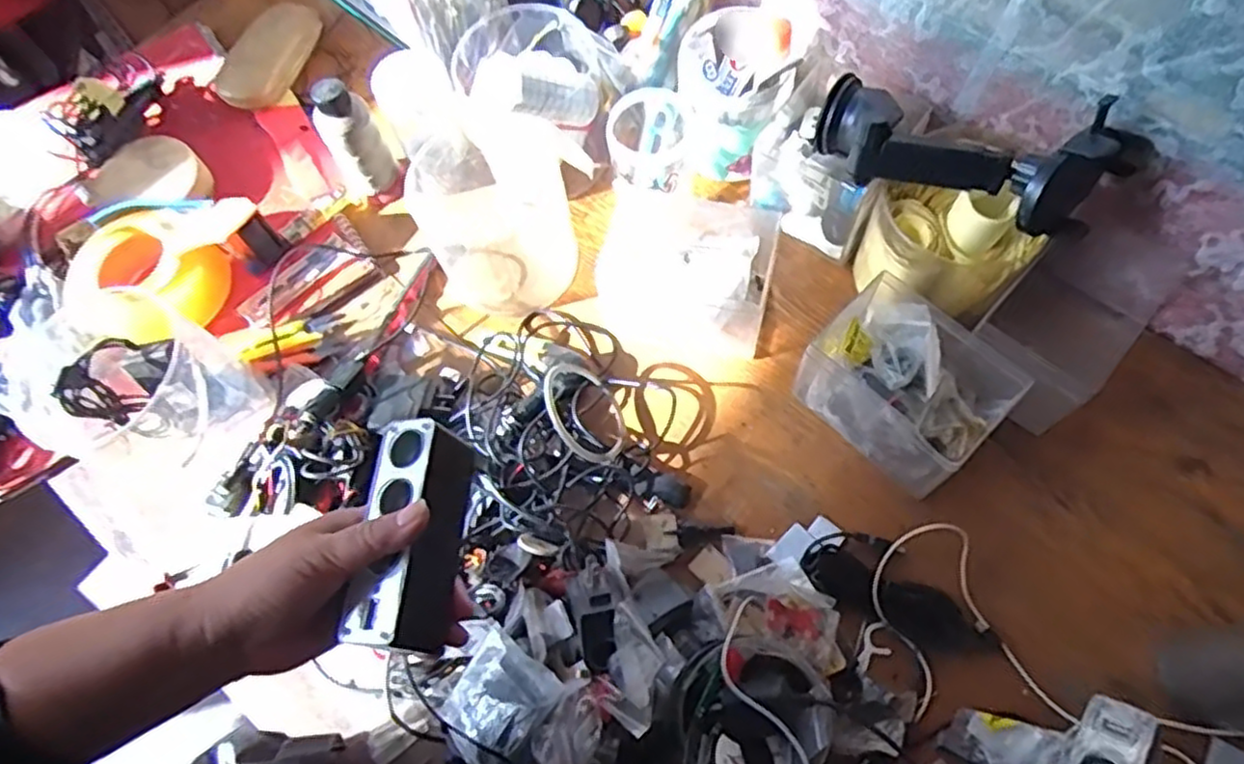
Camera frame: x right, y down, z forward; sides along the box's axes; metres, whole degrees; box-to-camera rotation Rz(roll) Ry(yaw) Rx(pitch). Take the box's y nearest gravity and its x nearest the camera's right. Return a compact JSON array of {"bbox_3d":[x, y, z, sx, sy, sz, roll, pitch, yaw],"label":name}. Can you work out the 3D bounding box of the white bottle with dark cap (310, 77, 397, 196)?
[{"bbox_3d":[-0.249,-0.220,0.687,0.049,0.132,0.037,-36,69,-12],"label":"white bottle with dark cap"}]

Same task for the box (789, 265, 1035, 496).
[{"bbox_3d":[0.221,0.001,0.568,0.099,0.085,0.134,-41,70,-13],"label":"box"}]

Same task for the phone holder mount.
[{"bbox_3d":[0.253,-0.173,0.530,0.207,0.082,0.105,34,73,16],"label":"phone holder mount"}]

